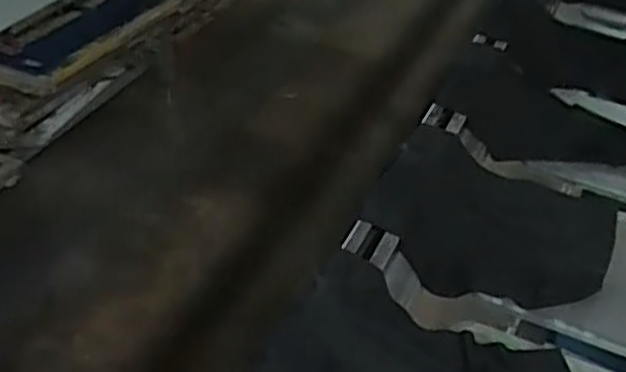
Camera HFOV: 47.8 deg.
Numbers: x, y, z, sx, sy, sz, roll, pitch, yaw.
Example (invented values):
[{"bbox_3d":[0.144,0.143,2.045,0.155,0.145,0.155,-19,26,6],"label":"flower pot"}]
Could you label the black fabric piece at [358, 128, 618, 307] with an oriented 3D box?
[{"bbox_3d":[0.180,0.028,0.708,0.228,0.035,0.199,22,43,19],"label":"black fabric piece"}]

